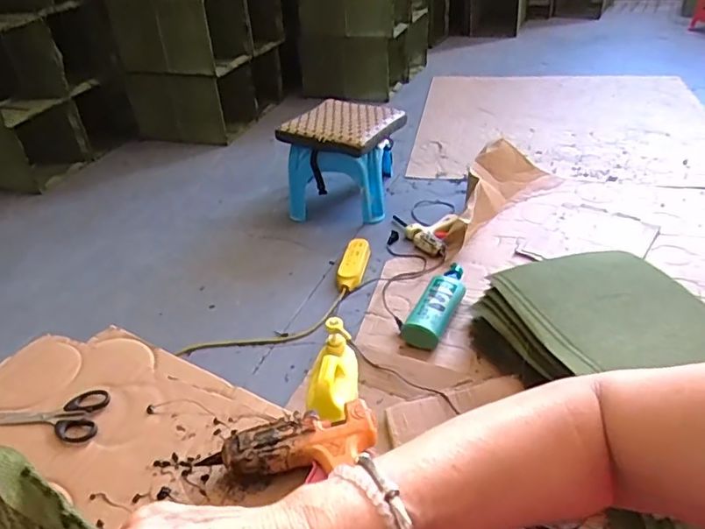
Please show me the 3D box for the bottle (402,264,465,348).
[{"bbox_3d":[0.202,0.078,1.307,0.084,0.066,0.283,14,39,24],"label":"bottle"}]

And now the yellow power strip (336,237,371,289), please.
[{"bbox_3d":[0.004,0.000,1.484,0.065,0.047,0.203,5,37,12],"label":"yellow power strip"}]

